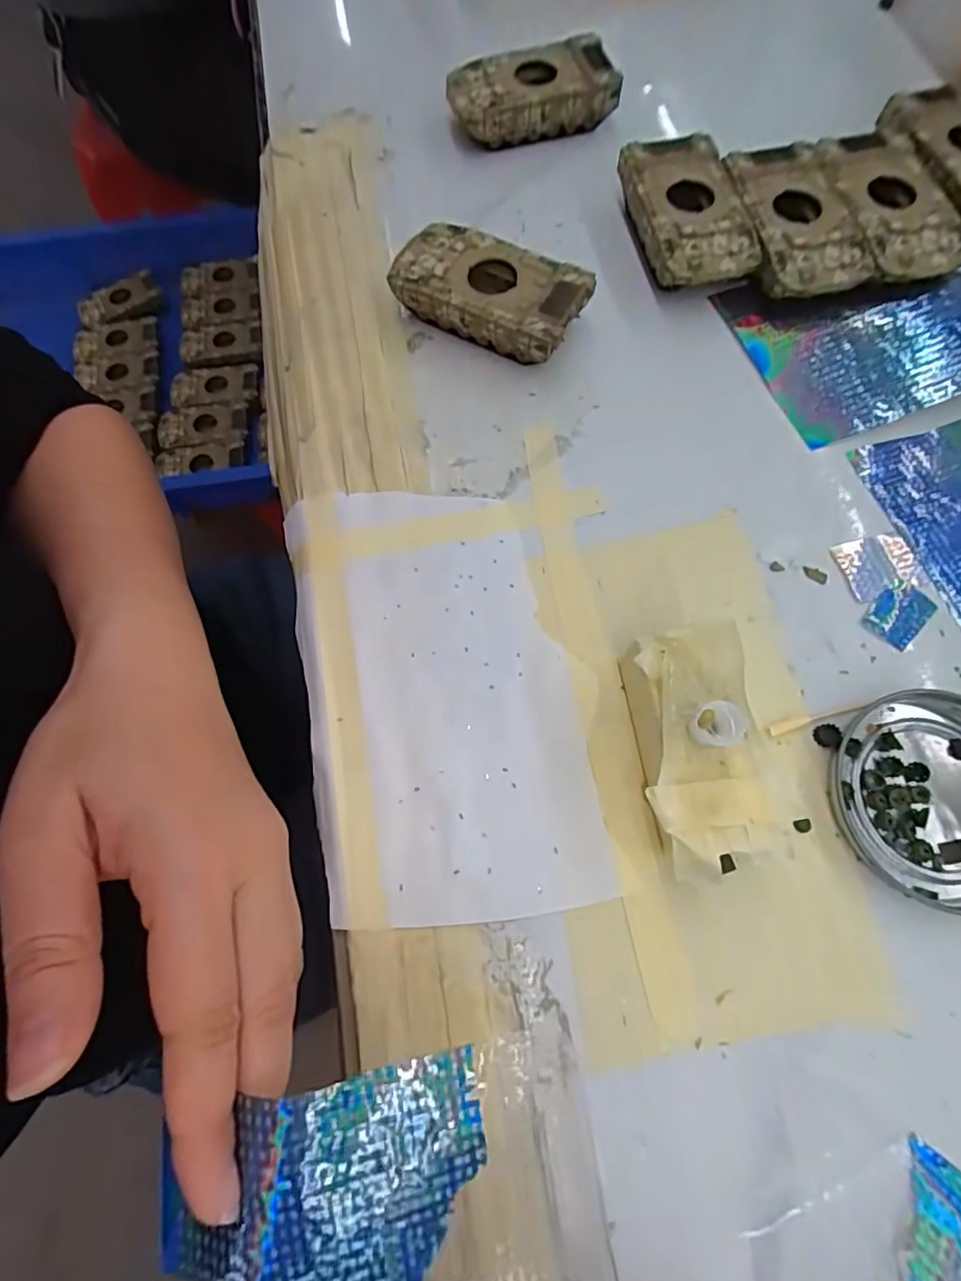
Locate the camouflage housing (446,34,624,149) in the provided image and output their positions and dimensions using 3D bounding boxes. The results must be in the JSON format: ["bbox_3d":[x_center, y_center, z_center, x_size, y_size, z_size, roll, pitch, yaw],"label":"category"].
[{"bbox_3d":[0.031,-0.326,0.342,0.094,0.029,0.047,-13,71,-2],"label":"camouflage housing"}]

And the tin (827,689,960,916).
[{"bbox_3d":[0.177,0.058,0.216,0.080,0.008,0.076,-1,71,2],"label":"tin"}]

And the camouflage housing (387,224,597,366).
[{"bbox_3d":[0.004,-0.176,0.293,0.095,0.026,0.047,28,74,11],"label":"camouflage housing"}]

